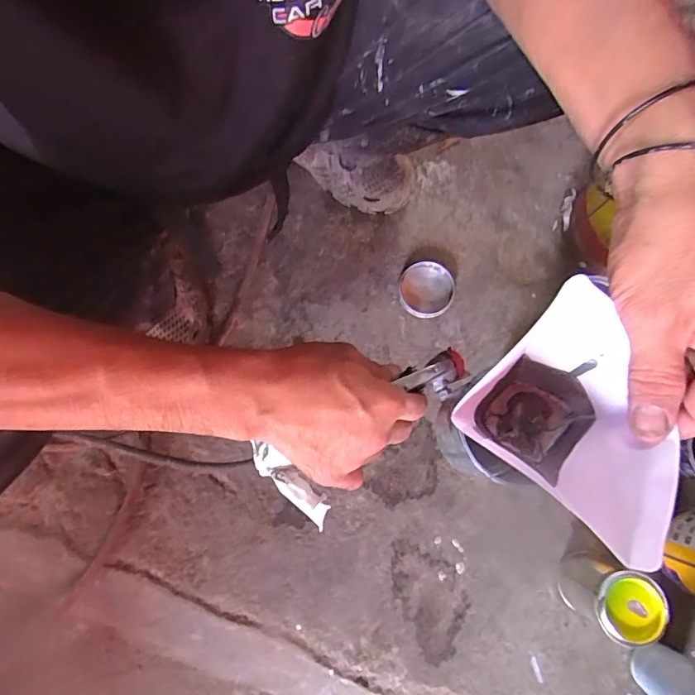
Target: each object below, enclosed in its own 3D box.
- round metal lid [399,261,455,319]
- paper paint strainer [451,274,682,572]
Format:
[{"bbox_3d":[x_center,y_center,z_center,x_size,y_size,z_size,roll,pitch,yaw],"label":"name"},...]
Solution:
[{"bbox_3d":[0.111,-0.080,0.679,0.073,0.020,0.076,0,79,0],"label":"round metal lid"},{"bbox_3d":[0.127,0.037,0.264,0.108,0.077,0.090,43,82,8],"label":"paper paint strainer"}]

